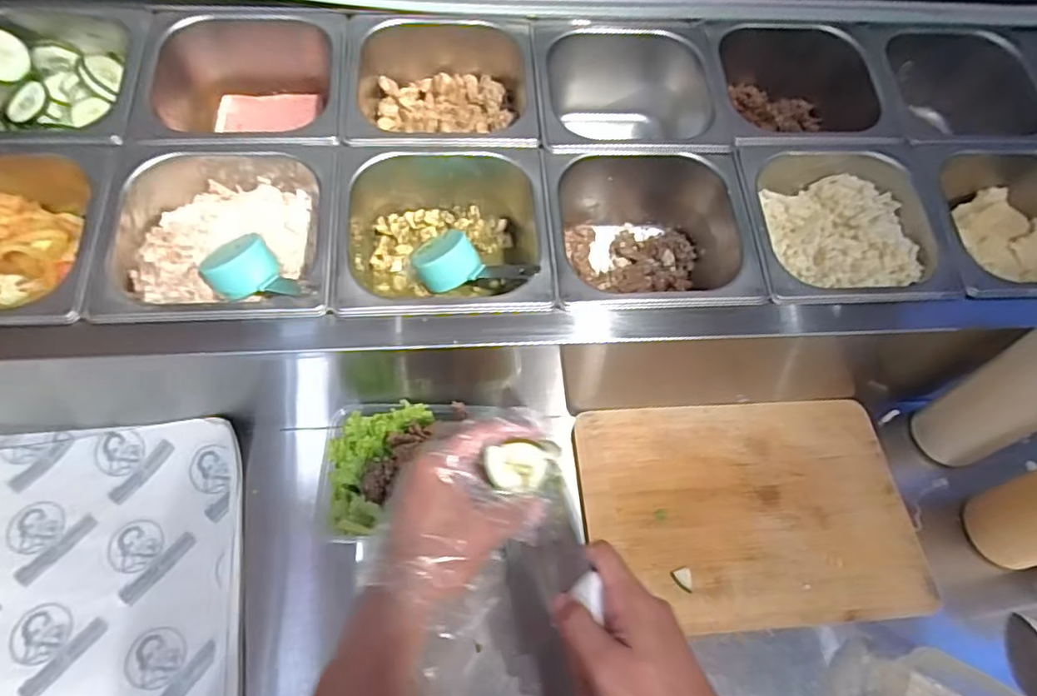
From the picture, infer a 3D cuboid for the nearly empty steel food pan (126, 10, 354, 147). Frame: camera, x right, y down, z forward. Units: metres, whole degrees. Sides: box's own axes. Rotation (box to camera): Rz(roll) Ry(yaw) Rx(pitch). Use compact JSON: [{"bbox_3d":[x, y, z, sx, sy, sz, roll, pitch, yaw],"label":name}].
[{"bbox_3d":[-0.251,-0.232,0.564,0.178,0.090,0.171,-2,60,-6],"label":"nearly empty steel food pan"}]

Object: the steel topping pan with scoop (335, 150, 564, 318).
[{"bbox_3d":[-0.064,-0.089,0.520,0.173,0.089,0.162,-3,60,-6],"label":"steel topping pan with scoop"}]

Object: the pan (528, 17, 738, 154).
[{"bbox_3d":[0.102,-0.234,0.604,0.184,0.108,0.171,1,59,-4],"label":"pan"}]

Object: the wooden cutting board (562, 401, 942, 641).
[{"bbox_3d":[0.208,0.142,0.539,0.291,0.011,0.198,-2,60,-6],"label":"wooden cutting board"}]

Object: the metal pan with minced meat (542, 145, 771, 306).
[{"bbox_3d":[0.110,-0.100,0.549,0.172,0.107,0.174,-3,60,-6],"label":"metal pan with minced meat"}]

